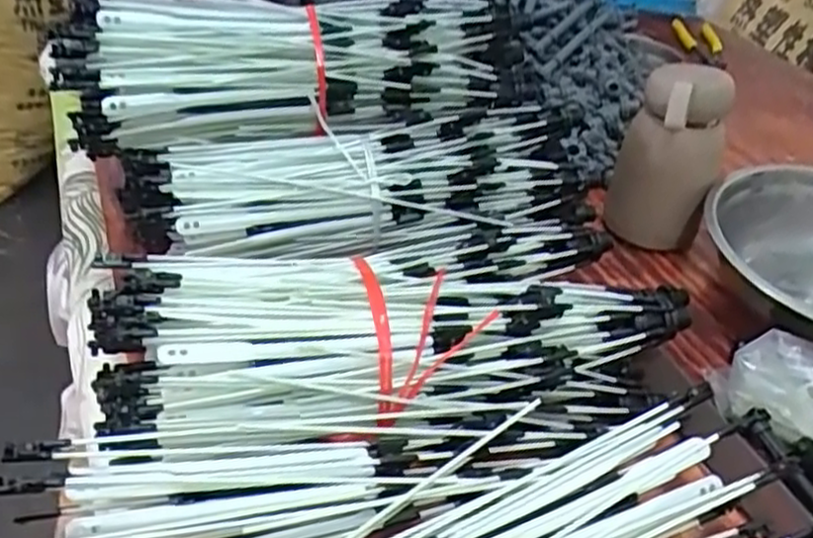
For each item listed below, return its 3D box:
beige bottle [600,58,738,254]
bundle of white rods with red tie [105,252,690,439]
[{"bbox_3d":[0.212,-0.090,0.615,0.078,0.137,0.069,19,39,18],"label":"beige bottle"},{"bbox_3d":[-0.007,0.032,0.436,0.325,0.057,0.114,-3,37,-12],"label":"bundle of white rods with red tie"}]

